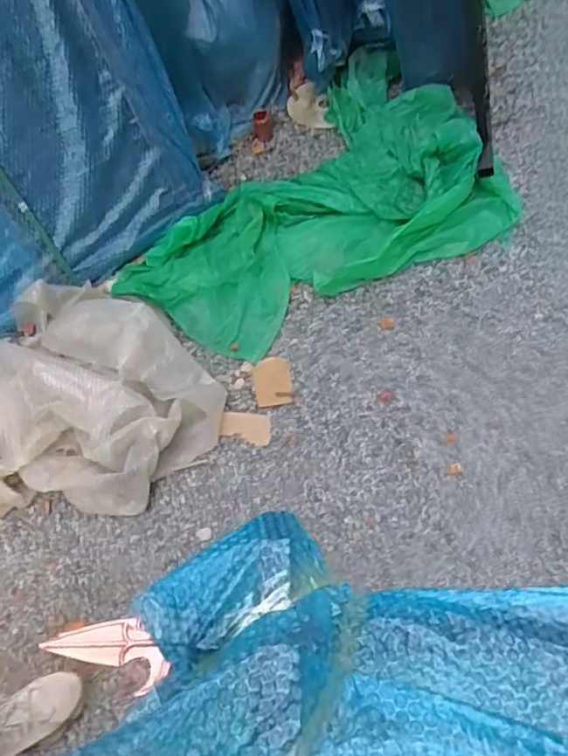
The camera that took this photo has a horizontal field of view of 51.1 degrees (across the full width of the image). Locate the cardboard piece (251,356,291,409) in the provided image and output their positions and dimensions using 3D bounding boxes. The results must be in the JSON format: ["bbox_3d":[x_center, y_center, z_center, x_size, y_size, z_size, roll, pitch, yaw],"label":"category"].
[{"bbox_3d":[-0.029,0.006,1.440,0.090,0.008,0.128,-7,59,-5],"label":"cardboard piece"}]

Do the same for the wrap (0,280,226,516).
[{"bbox_3d":[-0.565,0.080,1.337,0.758,0.155,0.591,-29,63,-17],"label":"wrap"}]

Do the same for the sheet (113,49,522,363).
[{"bbox_3d":[0.209,-0.501,1.661,0.734,0.153,1.220,31,63,18],"label":"sheet"}]

